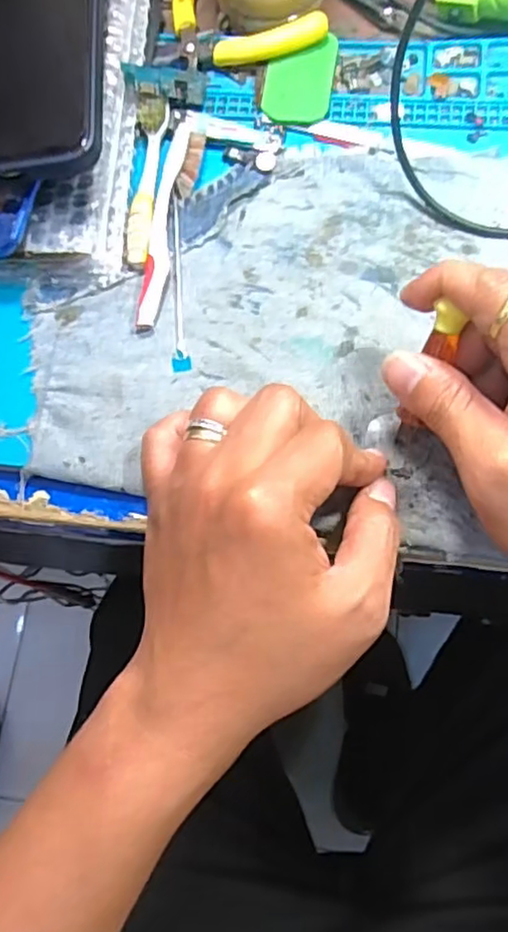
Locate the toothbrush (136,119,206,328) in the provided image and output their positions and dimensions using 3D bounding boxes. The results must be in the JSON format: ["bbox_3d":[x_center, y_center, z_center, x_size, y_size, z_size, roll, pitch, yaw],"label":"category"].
[{"bbox_3d":[-0.042,-0.119,0.314,0.017,0.007,0.109,10,82,6],"label":"toothbrush"}]

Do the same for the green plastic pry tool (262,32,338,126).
[{"bbox_3d":[0.024,-0.201,0.337,0.036,0.005,0.051,7,74,6],"label":"green plastic pry tool"}]

